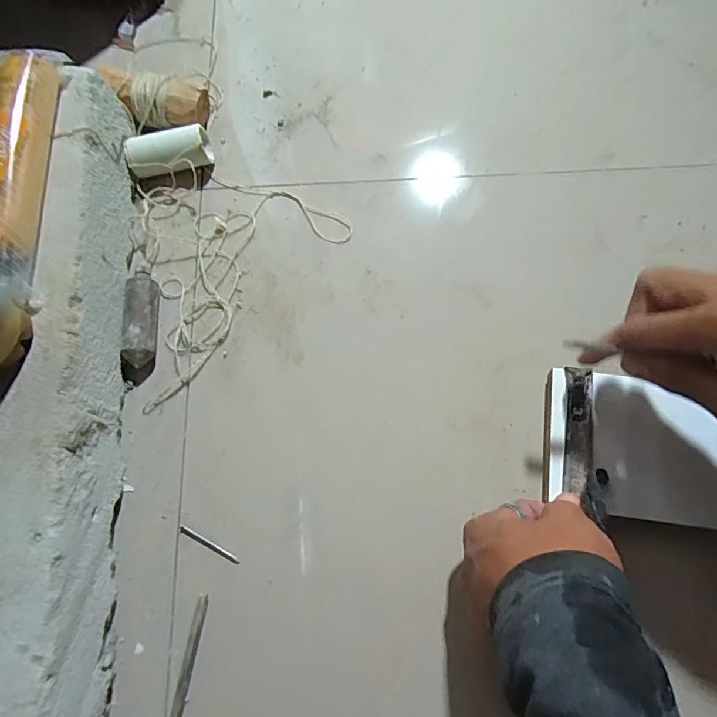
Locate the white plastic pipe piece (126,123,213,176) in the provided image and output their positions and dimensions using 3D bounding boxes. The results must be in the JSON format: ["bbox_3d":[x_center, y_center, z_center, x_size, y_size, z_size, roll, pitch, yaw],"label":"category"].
[{"bbox_3d":[-0.162,-0.174,0.394,0.065,0.031,0.031,-11,76,-1],"label":"white plastic pipe piece"}]

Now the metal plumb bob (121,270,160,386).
[{"bbox_3d":[-0.170,-0.025,0.357,0.026,0.024,0.085,0,76,1],"label":"metal plumb bob"}]

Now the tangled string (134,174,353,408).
[{"bbox_3d":[-0.132,-0.086,0.383,0.147,0.012,0.213,44,81,11],"label":"tangled string"}]

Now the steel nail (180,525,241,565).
[{"bbox_3d":[-0.106,0.132,0.323,0.048,0.004,0.005,26,78,8],"label":"steel nail"}]

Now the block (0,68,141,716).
[{"bbox_3d":[-0.211,0.073,0.299,0.103,0.088,0.577,-4,76,0],"label":"block"}]

